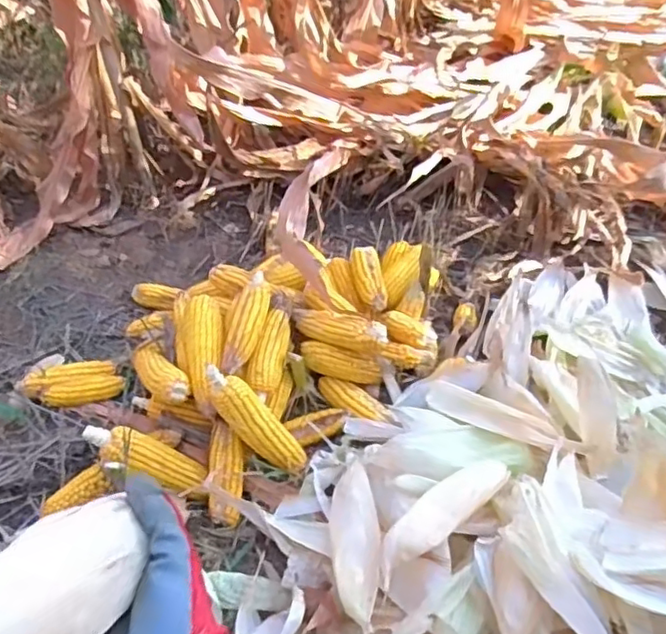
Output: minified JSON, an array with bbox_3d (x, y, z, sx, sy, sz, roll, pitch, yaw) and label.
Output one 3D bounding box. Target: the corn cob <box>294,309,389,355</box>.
[{"bbox_3d":[0.008,0.020,0.985,0.158,0.043,0.054,17,49,17],"label":"corn cob"}]

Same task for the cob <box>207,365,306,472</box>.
[{"bbox_3d":[-0.115,0.150,0.863,0.050,0.198,0.049,-18,31,39],"label":"cob"}]

